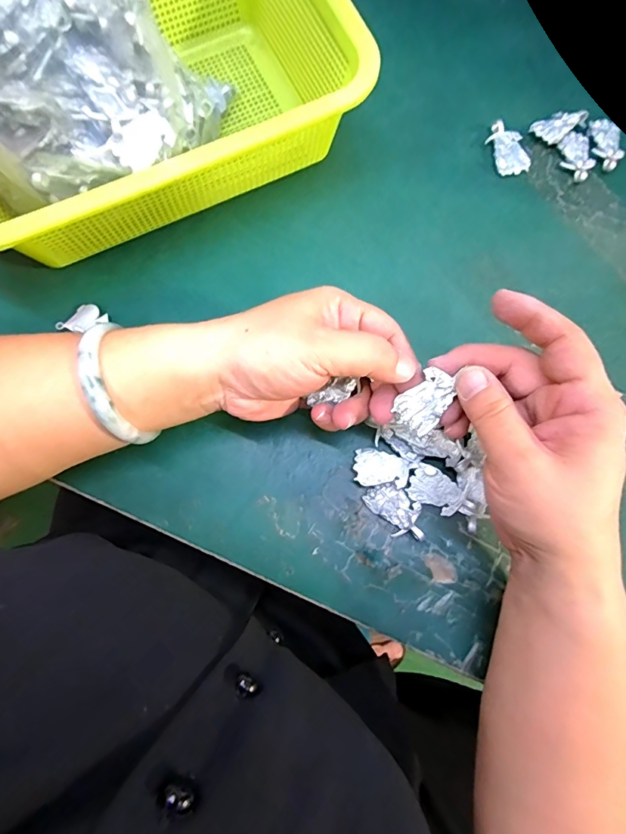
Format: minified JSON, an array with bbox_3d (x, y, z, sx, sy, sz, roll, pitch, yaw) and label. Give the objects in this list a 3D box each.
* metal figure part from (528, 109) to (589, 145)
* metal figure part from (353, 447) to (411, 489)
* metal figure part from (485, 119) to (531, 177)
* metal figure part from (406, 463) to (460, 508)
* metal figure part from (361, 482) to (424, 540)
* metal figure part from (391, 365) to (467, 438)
[{"bbox_3d":[0.186,-0.220,0.327,0.040,0.008,0.022,-32,79,-7],"label":"metal figure part"},{"bbox_3d":[0.043,0.032,0.268,0.033,0.008,0.023,10,78,2],"label":"metal figure part"},{"bbox_3d":[0.145,-0.201,0.323,0.027,0.009,0.041,-22,78,-5],"label":"metal figure part"},{"bbox_3d":[0.073,0.044,0.265,0.029,0.004,0.024,37,104,5],"label":"metal figure part"},{"bbox_3d":[0.052,0.058,0.265,0.024,0.005,0.040,-38,80,-8],"label":"metal figure part"},{"bbox_3d":[0.060,-0.007,0.228,0.019,0.006,0.032,36,105,7],"label":"metal figure part"}]

